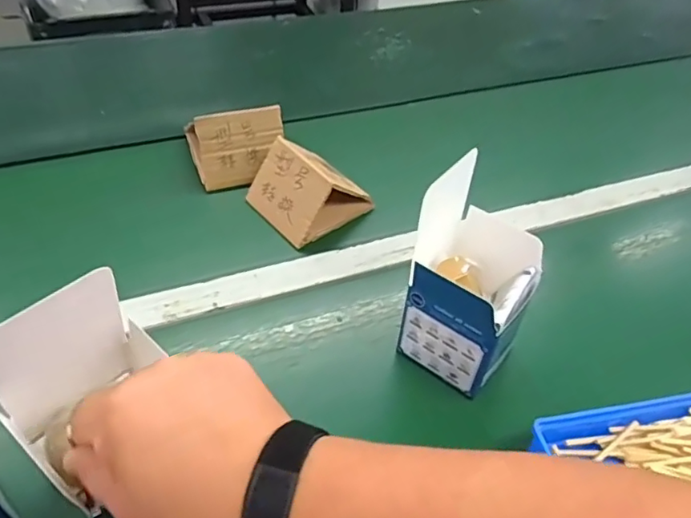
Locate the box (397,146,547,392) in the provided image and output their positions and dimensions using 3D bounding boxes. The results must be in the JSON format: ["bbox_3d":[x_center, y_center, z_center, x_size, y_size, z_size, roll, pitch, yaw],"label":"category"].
[{"bbox_3d":[0.105,0.028,0.474,0.089,0.159,0.090,31,50,22],"label":"box"}]

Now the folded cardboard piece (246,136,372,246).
[{"bbox_3d":[-0.037,-0.084,0.629,0.109,0.071,0.114,-31,56,-31],"label":"folded cardboard piece"}]

